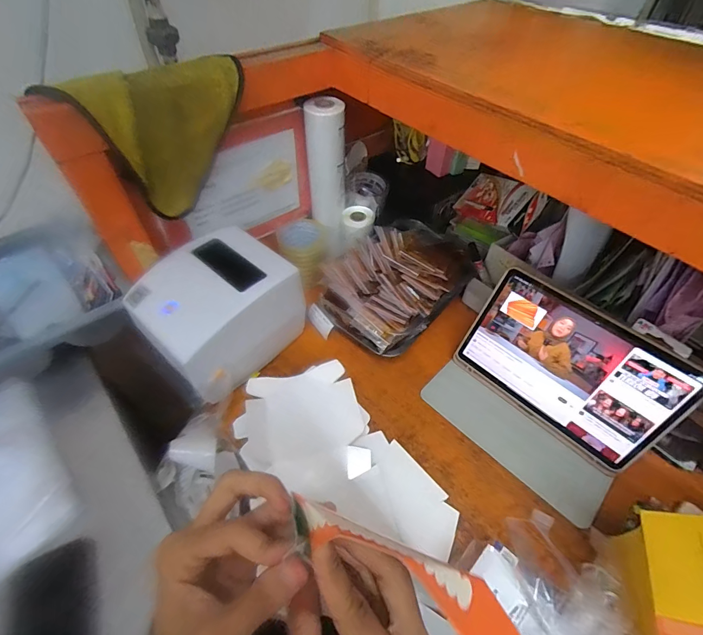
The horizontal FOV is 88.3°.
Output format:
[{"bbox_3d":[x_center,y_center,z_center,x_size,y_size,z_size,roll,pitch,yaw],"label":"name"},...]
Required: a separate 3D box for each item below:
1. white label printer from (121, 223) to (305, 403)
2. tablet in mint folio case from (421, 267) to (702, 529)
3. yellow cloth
[{"bbox_3d":[-0.207,-0.011,0.586,0.183,0.156,0.210,37,59,25],"label":"white label printer"},{"bbox_3d":[0.284,0.099,0.523,0.278,0.178,0.192,37,59,24],"label":"tablet in mint folio case"},{"bbox_3d":[-0.229,-0.225,0.472,0.206,0.171,0.031,-36,60,-27],"label":"yellow cloth"}]

